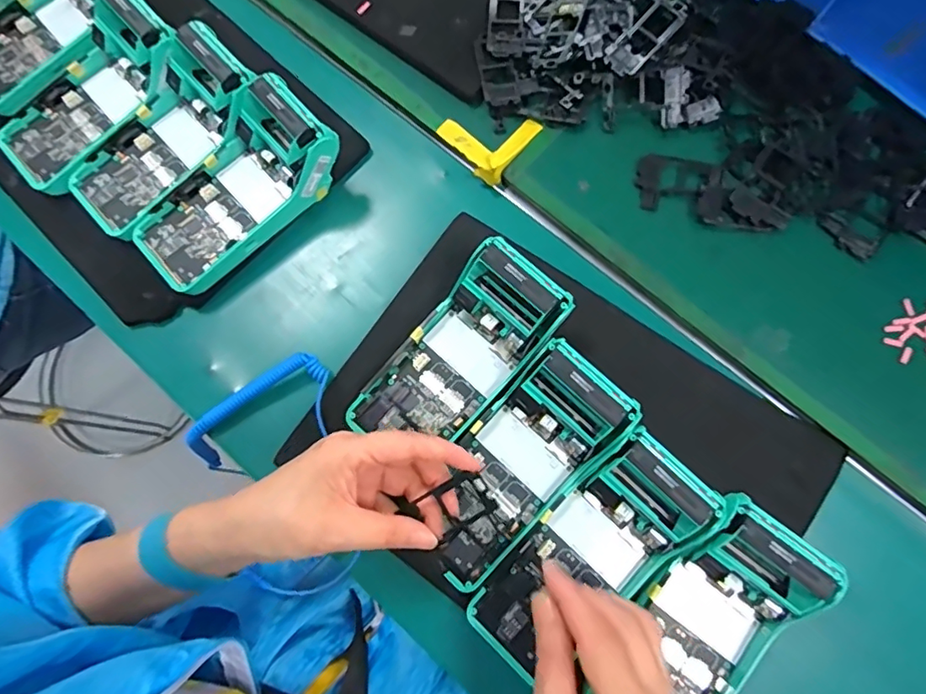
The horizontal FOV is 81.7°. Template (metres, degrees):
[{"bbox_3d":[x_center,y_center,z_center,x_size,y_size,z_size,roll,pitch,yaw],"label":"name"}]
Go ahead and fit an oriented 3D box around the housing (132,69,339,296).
[{"bbox_3d":[-0.180,-0.120,0.422,0.168,0.081,0.080,-42,80,-7],"label":"housing"}]

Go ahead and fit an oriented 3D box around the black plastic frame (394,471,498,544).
[{"bbox_3d":[-0.008,0.096,0.321,0.053,0.004,0.030,-33,90,11],"label":"black plastic frame"}]

